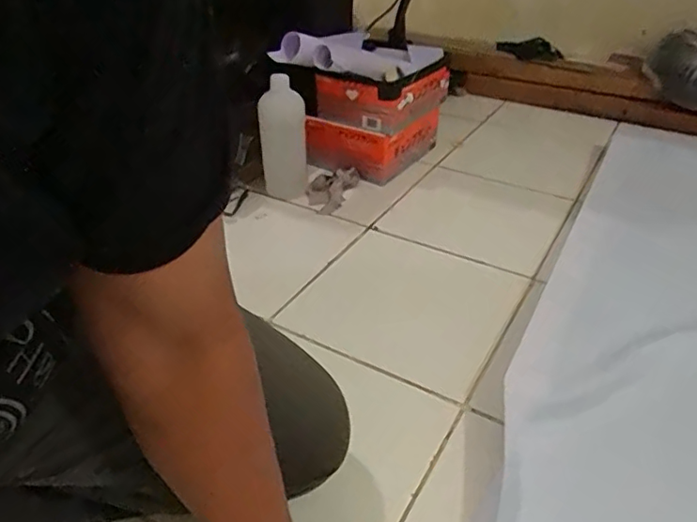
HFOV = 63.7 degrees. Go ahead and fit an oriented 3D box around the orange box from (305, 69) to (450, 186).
[{"bbox_3d":[0.064,-0.314,1.232,0.198,0.200,0.260,21,40,27],"label":"orange box"}]

